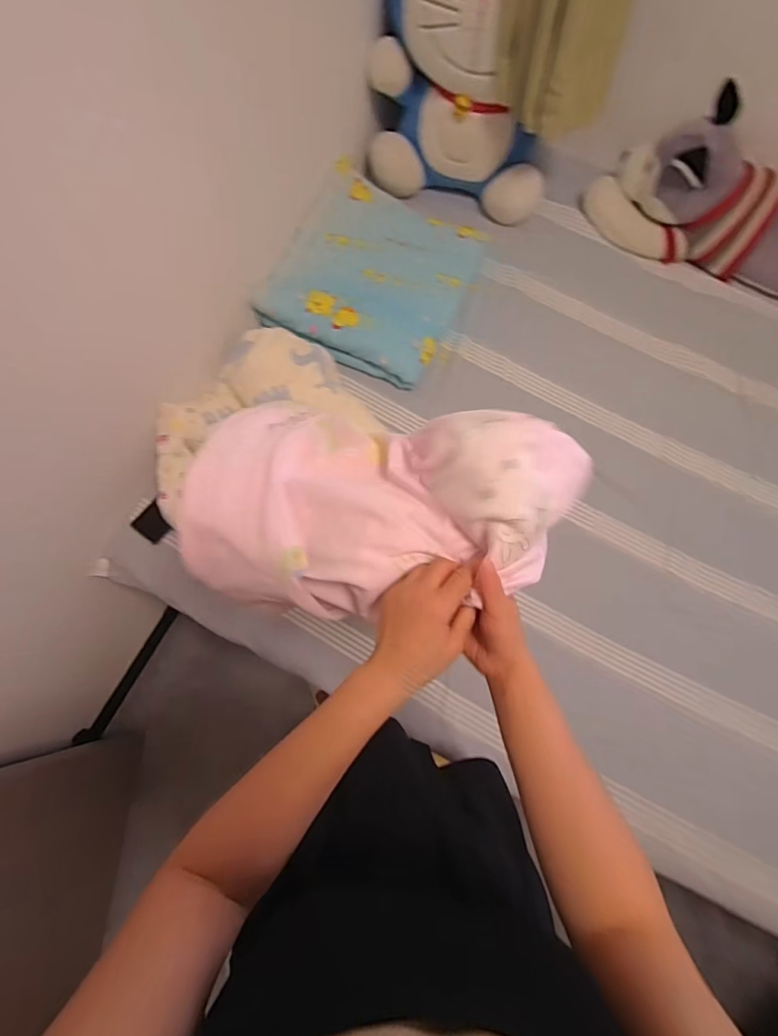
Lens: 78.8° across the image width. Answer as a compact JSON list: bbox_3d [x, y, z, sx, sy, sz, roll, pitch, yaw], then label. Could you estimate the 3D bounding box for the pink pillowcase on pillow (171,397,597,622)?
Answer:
[{"bbox_3d":[-0.021,-0.026,0.480,0.382,0.100,0.233,2,72,22],"label":"pink pillowcase on pillow"}]

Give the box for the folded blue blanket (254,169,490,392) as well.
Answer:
[{"bbox_3d":[-0.028,-0.558,1.075,0.400,0.065,0.418,27,75,8],"label":"folded blue blanket"}]

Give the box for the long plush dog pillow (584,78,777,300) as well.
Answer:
[{"bbox_3d":[1.009,-0.579,1.055,1.126,0.252,0.176,26,75,7],"label":"long plush dog pillow"}]

